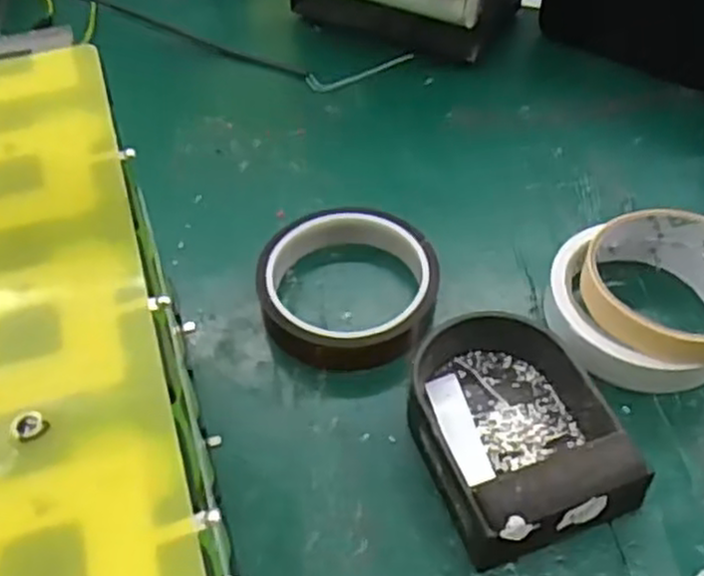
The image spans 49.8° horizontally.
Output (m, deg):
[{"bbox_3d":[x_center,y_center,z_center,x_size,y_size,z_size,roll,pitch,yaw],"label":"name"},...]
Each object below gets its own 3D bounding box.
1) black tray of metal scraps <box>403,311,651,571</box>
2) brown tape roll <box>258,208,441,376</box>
[{"bbox_3d":[0.071,0.057,0.329,0.078,0.036,0.102,-16,52,-10],"label":"black tray of metal scraps"},{"bbox_3d":[-0.001,-0.002,0.390,0.090,0.024,0.090,-1,51,2],"label":"brown tape roll"}]

